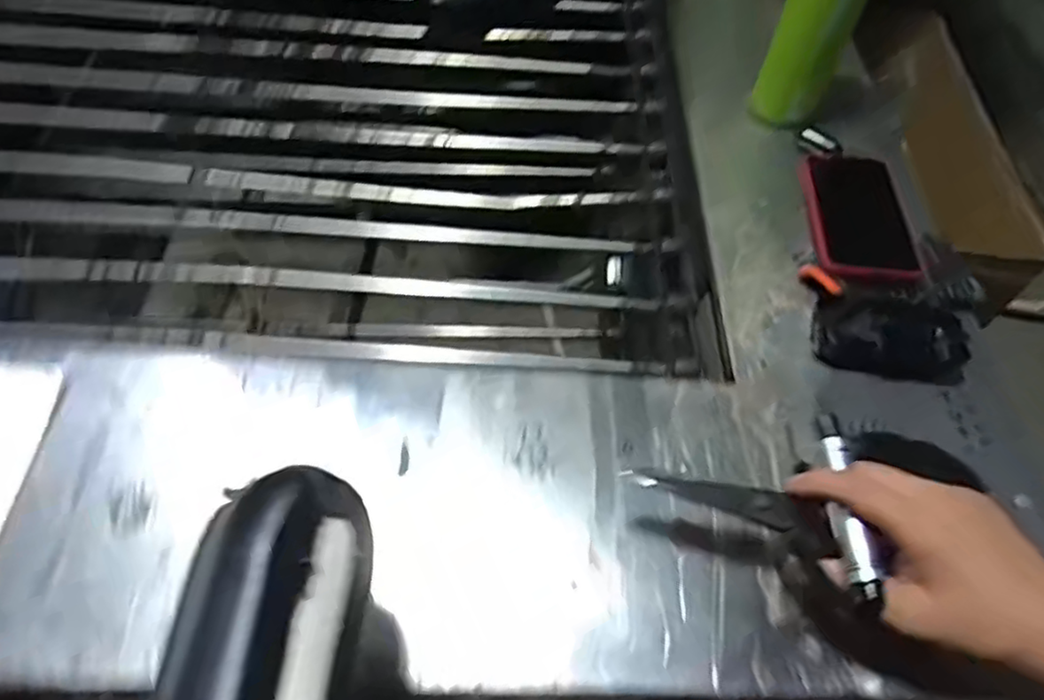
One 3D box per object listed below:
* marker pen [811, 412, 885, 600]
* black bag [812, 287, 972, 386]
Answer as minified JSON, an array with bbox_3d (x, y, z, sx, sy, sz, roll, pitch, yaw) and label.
[{"bbox_3d":[0.182,0.083,0.398,0.021,0.018,0.111,3,59,-1],"label":"marker pen"},{"bbox_3d":[0.279,-0.013,0.533,0.112,0.032,0.065,8,56,1],"label":"black bag"}]

